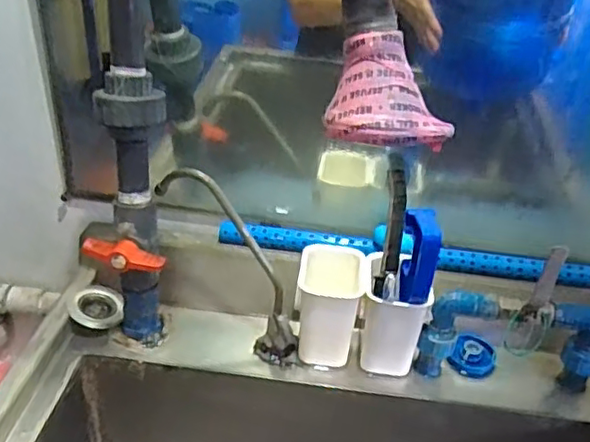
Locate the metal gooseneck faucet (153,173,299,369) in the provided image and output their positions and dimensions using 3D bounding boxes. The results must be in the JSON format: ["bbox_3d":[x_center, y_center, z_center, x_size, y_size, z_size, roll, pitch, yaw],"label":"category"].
[{"bbox_3d":[-0.062,0.052,0.691,0.070,0.253,0.039,-17,17,35],"label":"metal gooseneck faucet"}]

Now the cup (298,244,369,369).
[{"bbox_3d":[0.037,0.095,0.705,0.075,0.108,0.075,7,32,2],"label":"cup"}]

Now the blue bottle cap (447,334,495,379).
[{"bbox_3d":[0.210,0.158,0.729,0.050,0.013,0.057,29,60,15],"label":"blue bottle cap"}]

